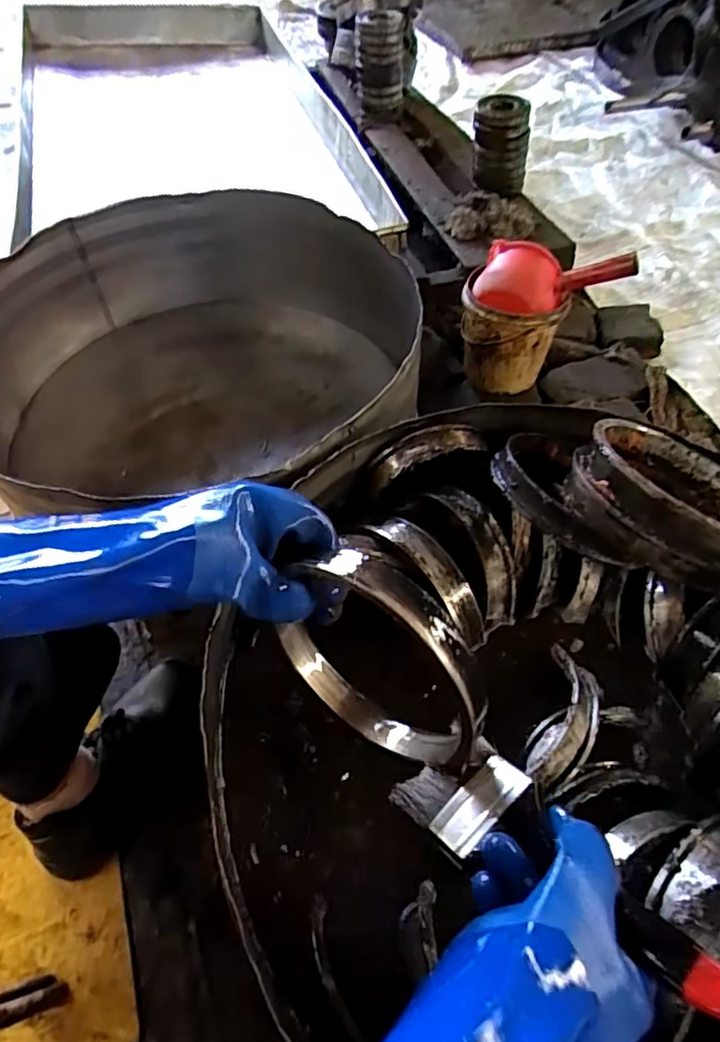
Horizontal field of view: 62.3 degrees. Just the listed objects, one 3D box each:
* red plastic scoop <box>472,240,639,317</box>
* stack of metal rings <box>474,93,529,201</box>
[{"bbox_3d":[0.313,-0.398,0.974,0.238,0.069,0.117,-1,54,0],"label":"red plastic scoop"},{"bbox_3d":[0.314,-0.839,1.339,0.119,0.171,0.104,6,54,5],"label":"stack of metal rings"}]

